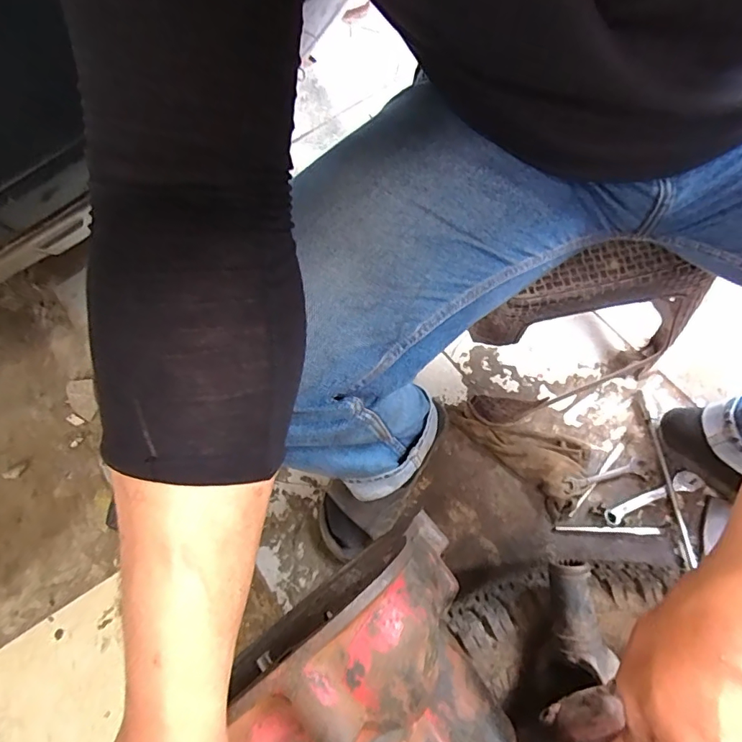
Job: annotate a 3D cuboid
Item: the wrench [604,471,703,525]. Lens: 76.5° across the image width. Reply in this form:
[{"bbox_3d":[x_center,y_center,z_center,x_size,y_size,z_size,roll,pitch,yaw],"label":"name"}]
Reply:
[{"bbox_3d":[0.424,0.189,0.708,0.157,0.009,0.028,-23,68,-4],"label":"wrench"}]

